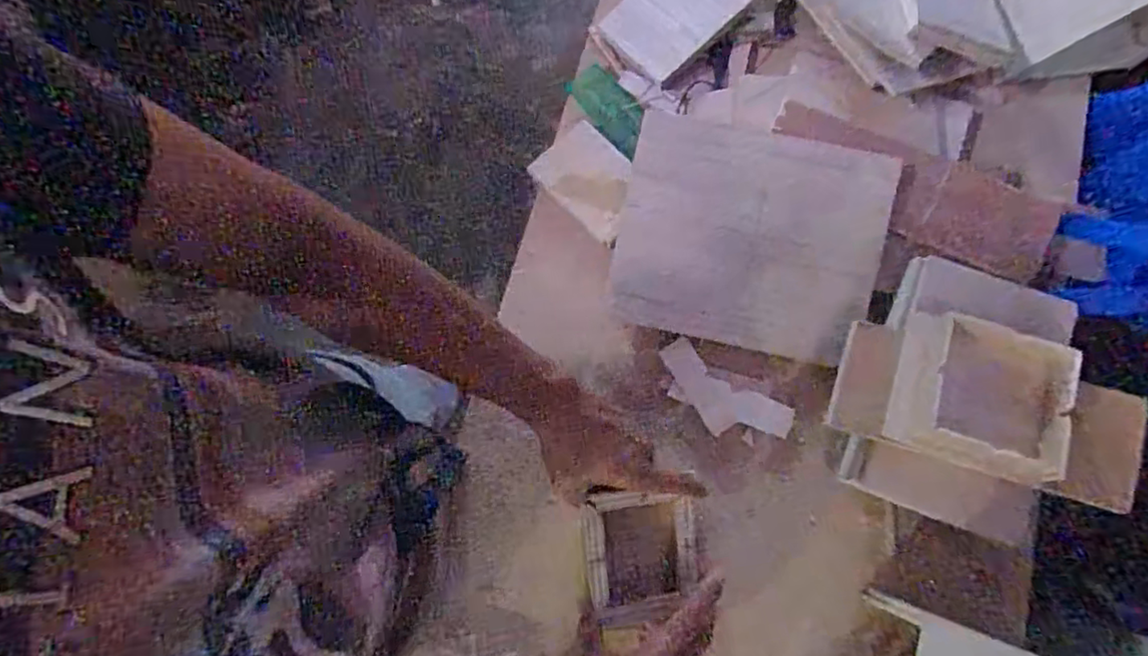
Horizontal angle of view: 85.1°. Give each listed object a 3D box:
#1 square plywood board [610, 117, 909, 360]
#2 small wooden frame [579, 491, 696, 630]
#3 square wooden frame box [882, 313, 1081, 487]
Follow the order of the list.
[{"bbox_3d":[0.164,-0.084,0.602,0.238,0.014,0.204,13,94,10],"label":"square plywood board"},{"bbox_3d":[0.058,0.200,0.545,0.096,0.029,0.104,-4,77,0],"label":"small wooden frame"},{"bbox_3d":[0.328,0.054,0.507,0.115,0.055,0.112,19,78,6],"label":"square wooden frame box"}]

